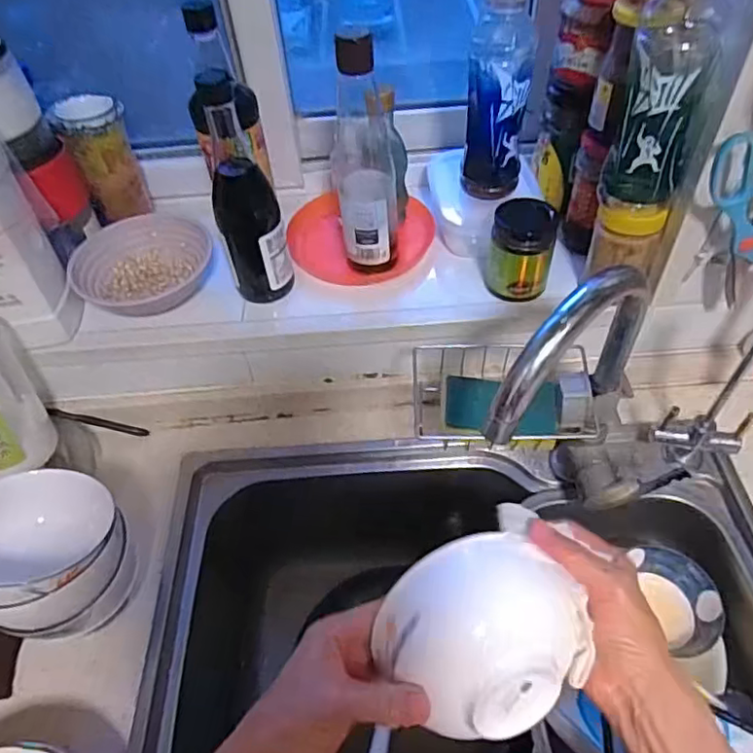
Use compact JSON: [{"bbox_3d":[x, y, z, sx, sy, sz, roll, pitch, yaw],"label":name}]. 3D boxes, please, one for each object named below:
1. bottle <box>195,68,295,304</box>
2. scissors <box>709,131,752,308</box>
[{"bbox_3d":[-0.135,-0.179,0.619,0.064,0.235,0.055,-15,50,-8],"label":"bottle"},{"bbox_3d":[0.325,-0.146,0.542,0.069,0.181,0.029,25,56,23],"label":"scissors"}]

